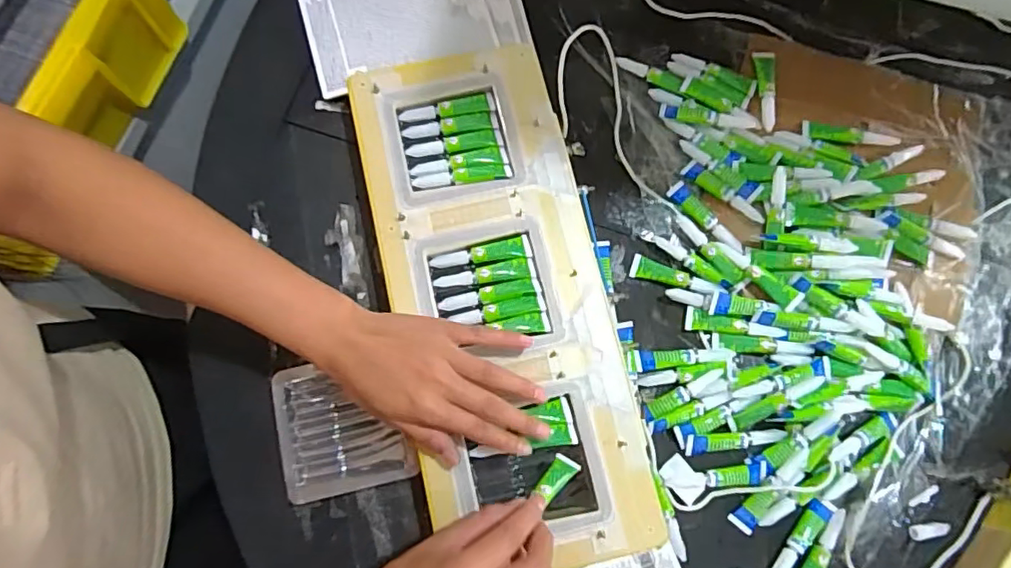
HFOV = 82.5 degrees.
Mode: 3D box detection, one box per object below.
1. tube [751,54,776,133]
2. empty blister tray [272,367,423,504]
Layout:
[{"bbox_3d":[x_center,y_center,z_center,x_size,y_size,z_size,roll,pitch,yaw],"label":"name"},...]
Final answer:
[{"bbox_3d":[0.243,-0.183,0.539,0.019,0.009,0.082,6,76,-1],"label":"tube"},{"bbox_3d":[-0.131,0.113,0.459,0.102,0.014,0.102,-14,76,-4],"label":"empty blister tray"}]

